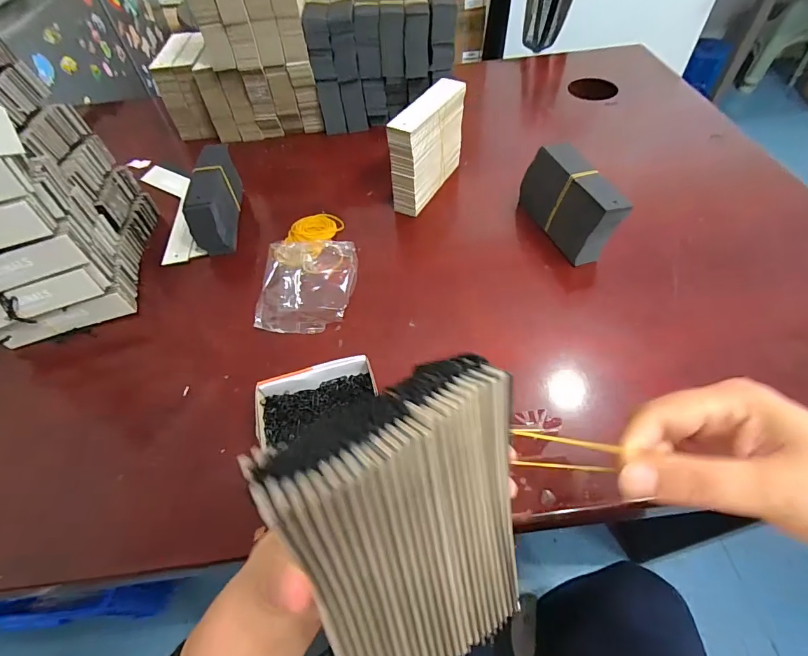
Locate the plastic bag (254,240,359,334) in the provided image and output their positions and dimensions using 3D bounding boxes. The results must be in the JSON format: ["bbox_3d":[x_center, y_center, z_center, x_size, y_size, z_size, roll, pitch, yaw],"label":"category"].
[{"bbox_3d":[-0.102,-0.049,0.442,0.103,0.038,0.109,-3,54,1],"label":"plastic bag"}]

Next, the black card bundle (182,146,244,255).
[{"bbox_3d":[-0.233,-0.162,0.513,0.039,0.066,0.145,-8,54,-2],"label":"black card bundle"}]

